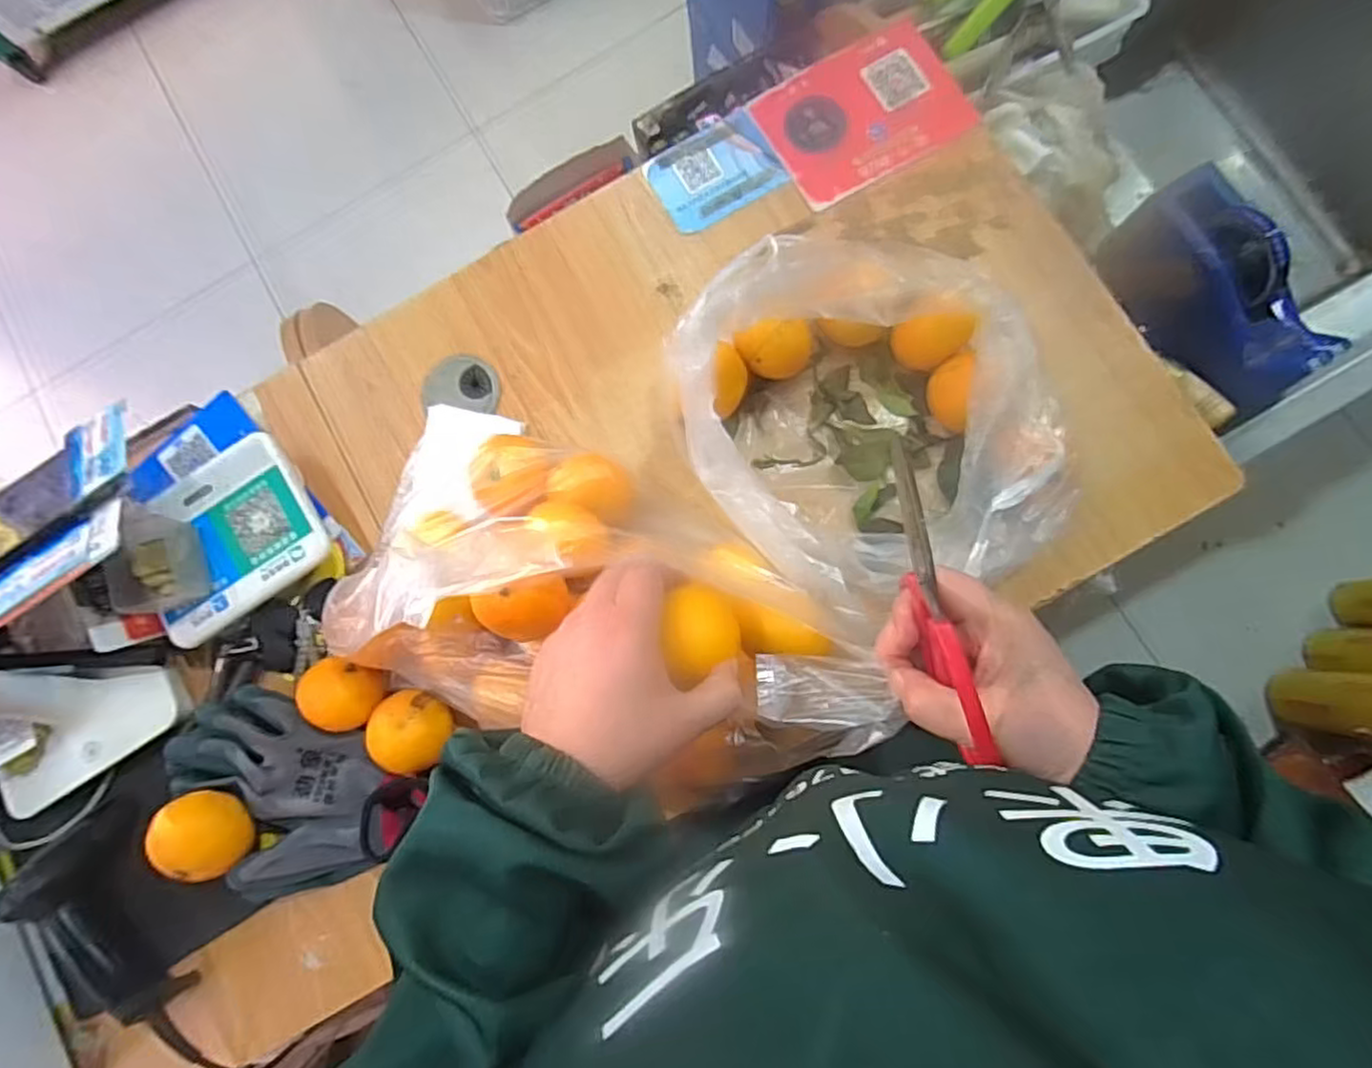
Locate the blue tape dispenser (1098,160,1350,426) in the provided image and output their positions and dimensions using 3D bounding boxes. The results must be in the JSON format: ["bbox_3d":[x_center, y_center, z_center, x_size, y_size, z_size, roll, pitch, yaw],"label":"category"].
[{"bbox_3d":[0.448,-0.199,0.580,0.060,0.108,0.198,-31,81,-1],"label":"blue tape dispenser"}]

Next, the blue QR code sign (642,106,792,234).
[{"bbox_3d":[0.025,-0.305,0.582,0.102,0.004,0.074,-29,84,2],"label":"blue QR code sign"}]

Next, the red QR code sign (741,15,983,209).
[{"bbox_3d":[0.147,-0.352,0.574,0.154,0.010,0.121,-29,81,0],"label":"red QR code sign"}]

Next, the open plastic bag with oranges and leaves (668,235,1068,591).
[{"bbox_3d":[0.121,-0.074,0.476,0.224,0.131,0.224,-16,81,2],"label":"open plastic bag with oranges and leaves"}]

